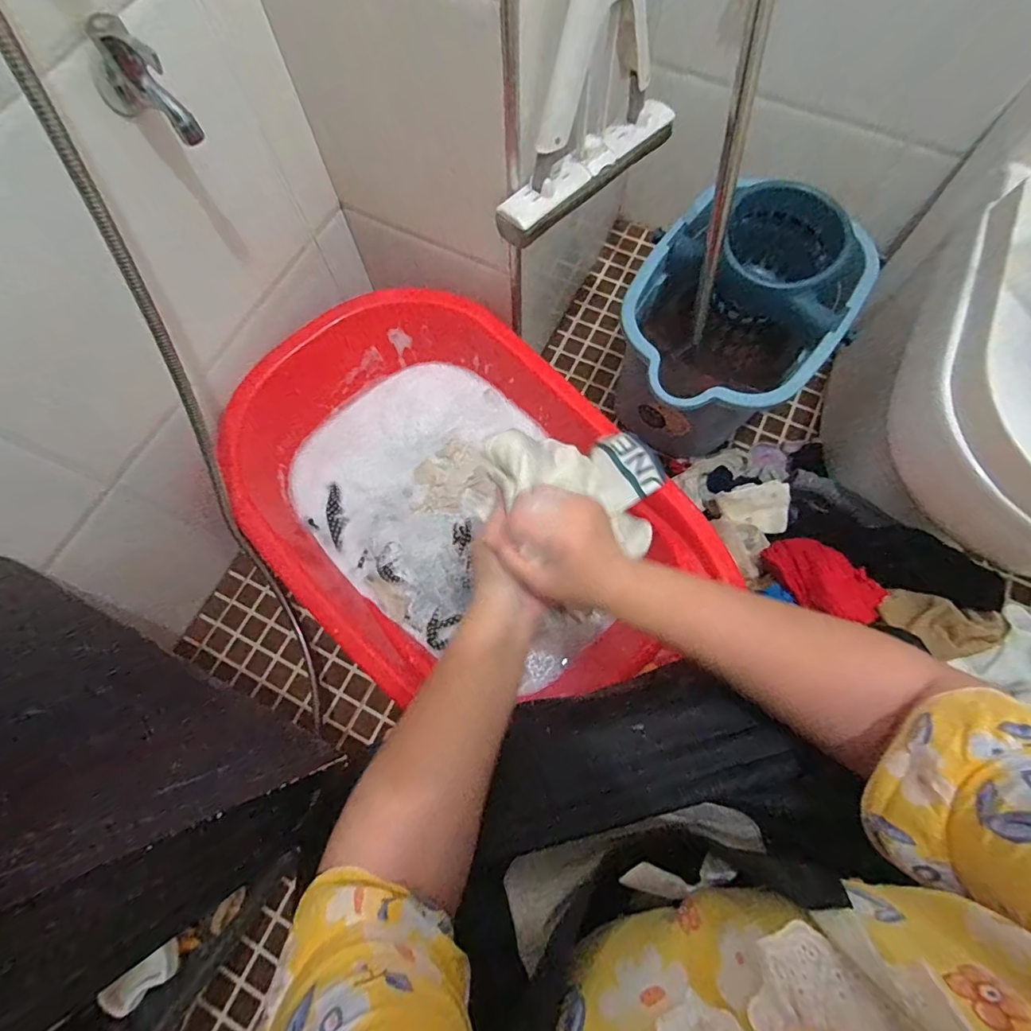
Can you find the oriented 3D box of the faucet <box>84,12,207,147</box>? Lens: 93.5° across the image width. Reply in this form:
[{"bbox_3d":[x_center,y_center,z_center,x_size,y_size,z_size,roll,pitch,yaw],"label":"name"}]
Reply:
[{"bbox_3d":[-0.335,-0.379,0.428,0.078,0.081,0.041,37,77,12],"label":"faucet"}]

